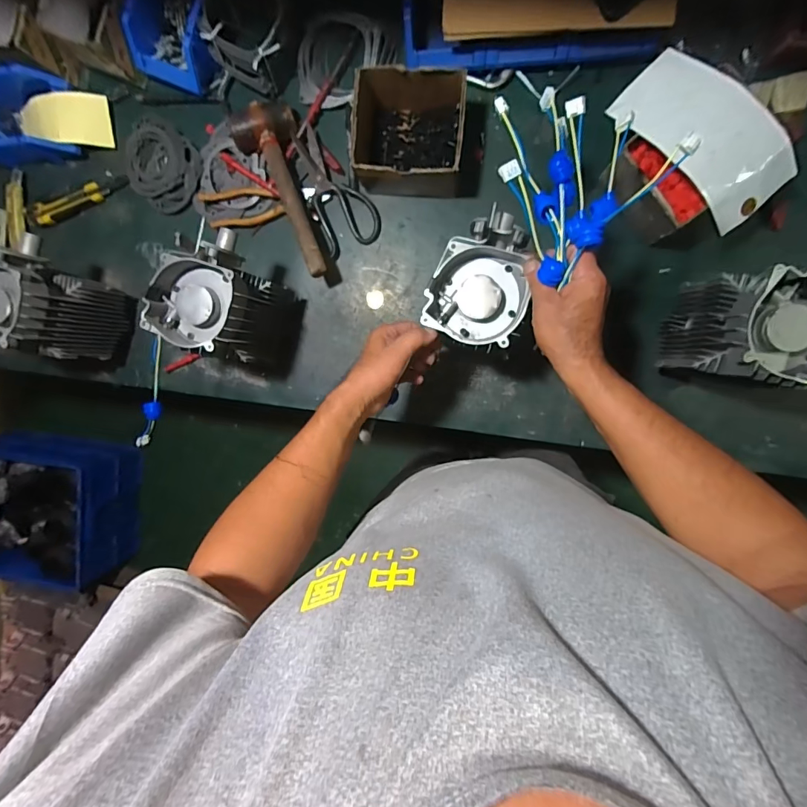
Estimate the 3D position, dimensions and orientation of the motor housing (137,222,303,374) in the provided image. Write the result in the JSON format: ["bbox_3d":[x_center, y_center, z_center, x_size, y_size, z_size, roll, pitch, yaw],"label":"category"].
[{"bbox_3d":[-0.248,-0.139,0.631,0.128,0.198,0.182,16,98,5],"label":"motor housing"}]

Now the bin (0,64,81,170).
[{"bbox_3d":[-0.642,-0.474,0.709,0.196,0.064,0.136,5,97,6],"label":"bin"}]

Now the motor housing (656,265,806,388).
[{"bbox_3d":[0.435,-0.089,0.534,0.141,0.158,0.122,8,97,6],"label":"motor housing"}]

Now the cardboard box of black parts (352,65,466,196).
[{"bbox_3d":[0.009,-0.385,0.621,0.149,0.099,0.138,6,97,6],"label":"cardboard box of black parts"}]

